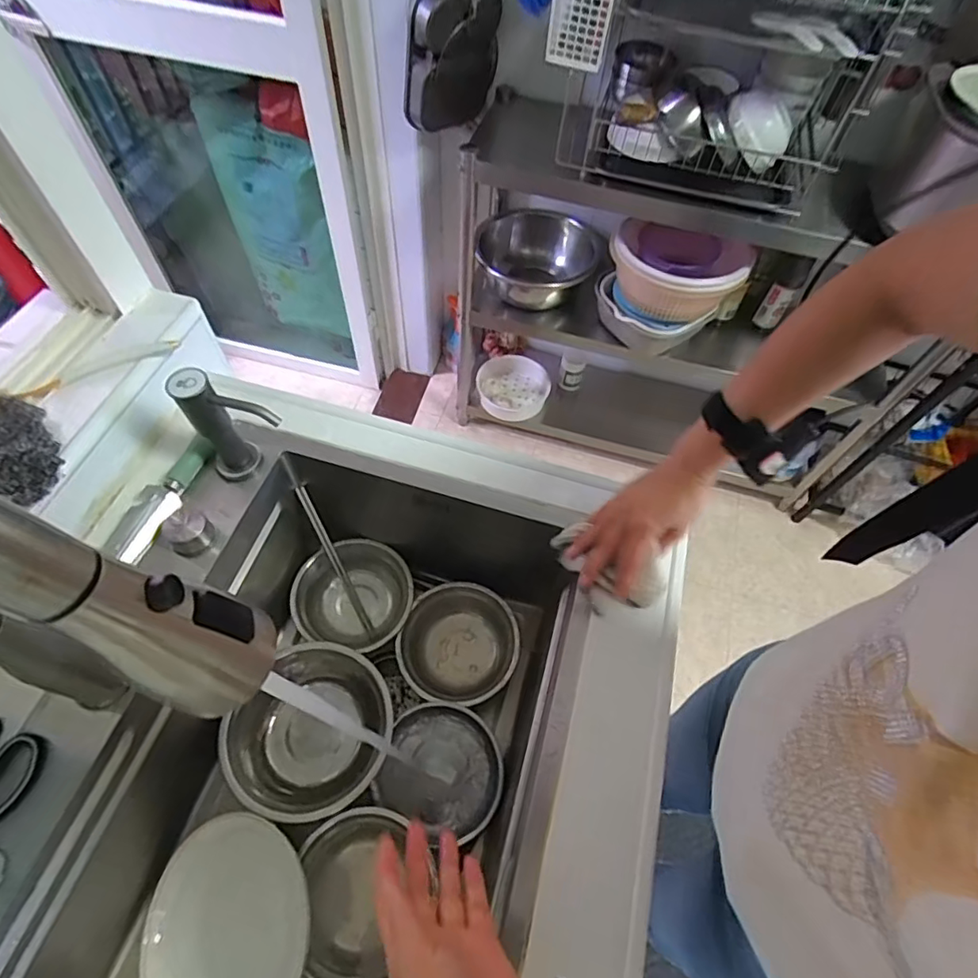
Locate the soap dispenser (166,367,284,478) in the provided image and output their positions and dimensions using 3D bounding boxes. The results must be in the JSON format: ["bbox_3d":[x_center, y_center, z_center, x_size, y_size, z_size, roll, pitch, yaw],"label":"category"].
[{"bbox_3d":[-0.249,-0.051,0.553,0.094,0.143,0.045,29,62,13],"label":"soap dispenser"}]

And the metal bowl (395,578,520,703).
[{"bbox_3d":[-0.039,0.204,0.722,0.146,0.069,0.152,2,60,-3],"label":"metal bowl"}]

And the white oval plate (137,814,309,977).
[{"bbox_3d":[-0.256,0.435,0.536,0.138,0.027,0.194,-5,60,-7],"label":"white oval plate"}]

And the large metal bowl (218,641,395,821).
[{"bbox_3d":[-0.208,0.295,0.670,0.158,0.108,0.182,34,63,16],"label":"large metal bowl"}]

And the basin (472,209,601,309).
[{"bbox_3d":[0.117,-0.557,1.353,0.273,0.161,0.305,16,60,6],"label":"basin"}]

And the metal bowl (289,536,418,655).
[{"bbox_3d":[-0.182,0.153,0.762,0.146,0.089,0.138,2,60,-3],"label":"metal bowl"}]

